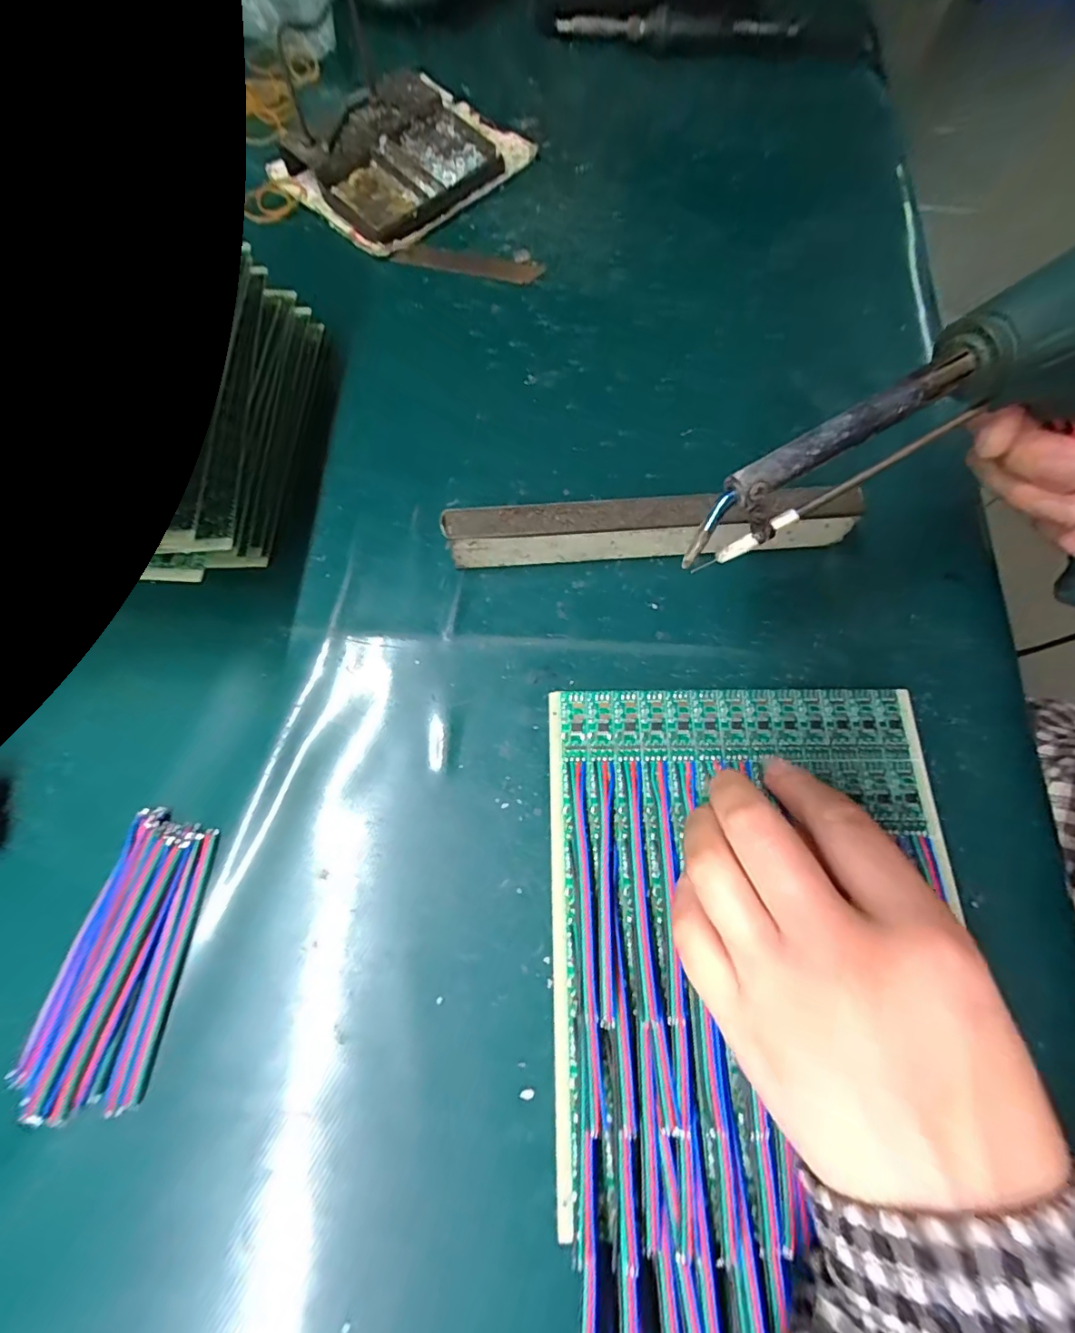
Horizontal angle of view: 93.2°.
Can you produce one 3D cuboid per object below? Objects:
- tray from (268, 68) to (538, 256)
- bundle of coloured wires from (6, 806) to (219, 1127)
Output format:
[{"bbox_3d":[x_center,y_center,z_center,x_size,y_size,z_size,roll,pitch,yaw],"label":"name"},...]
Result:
[{"bbox_3d":[-0.088,-0.348,0.343,0.110,0.031,0.144,43,76,13],"label":"tray"},{"bbox_3d":[-0.162,0.114,0.200,0.044,0.013,0.103,12,71,4],"label":"bundle of coloured wires"}]

